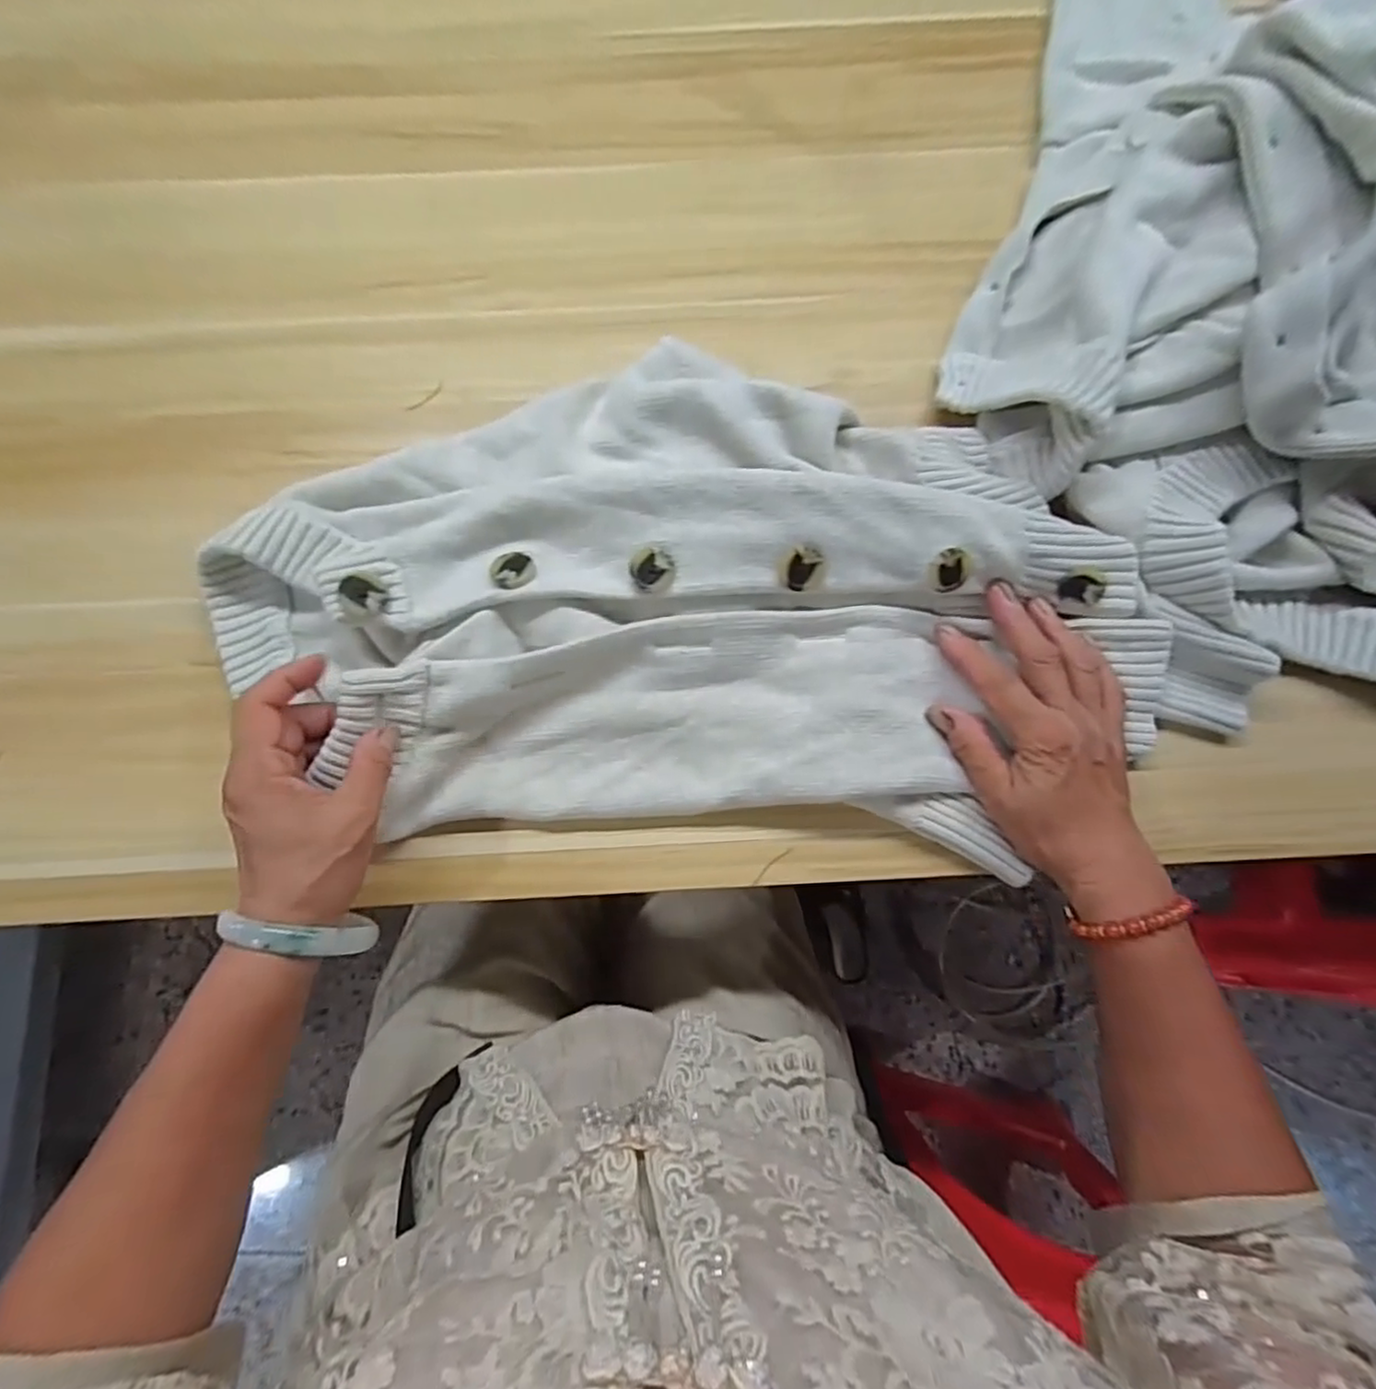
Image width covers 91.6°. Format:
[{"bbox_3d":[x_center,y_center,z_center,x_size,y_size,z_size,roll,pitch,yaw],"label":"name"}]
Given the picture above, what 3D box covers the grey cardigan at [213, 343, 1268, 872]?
[{"bbox_3d":[0.026,-0.057,0.394,0.620,0.059,0.266,4,76,1],"label":"grey cardigan"}]

